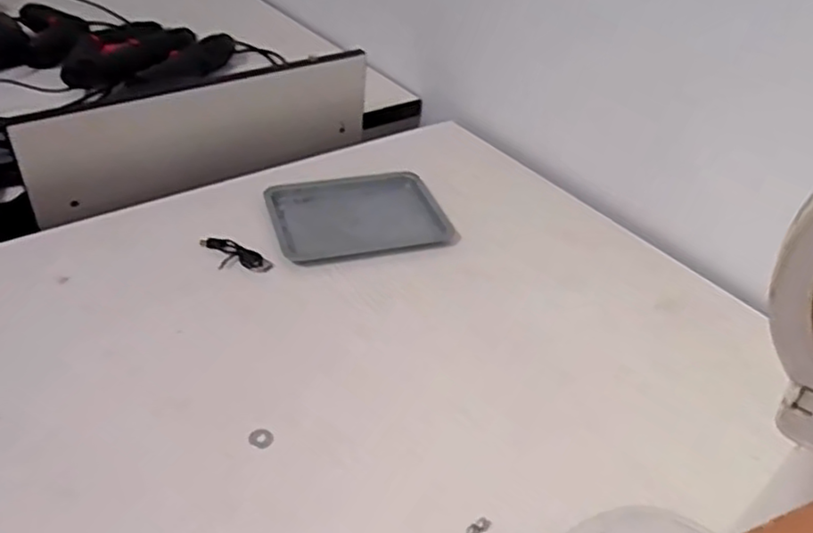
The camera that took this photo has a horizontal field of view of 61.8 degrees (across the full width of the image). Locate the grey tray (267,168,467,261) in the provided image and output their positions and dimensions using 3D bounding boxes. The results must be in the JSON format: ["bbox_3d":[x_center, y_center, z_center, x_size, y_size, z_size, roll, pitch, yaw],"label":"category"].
[{"bbox_3d":[-0.049,-0.055,0.686,0.170,0.010,0.135,-8,40,-16],"label":"grey tray"}]

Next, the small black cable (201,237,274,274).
[{"bbox_3d":[-0.159,-0.009,0.618,0.072,0.013,0.030,24,42,22],"label":"small black cable"}]

